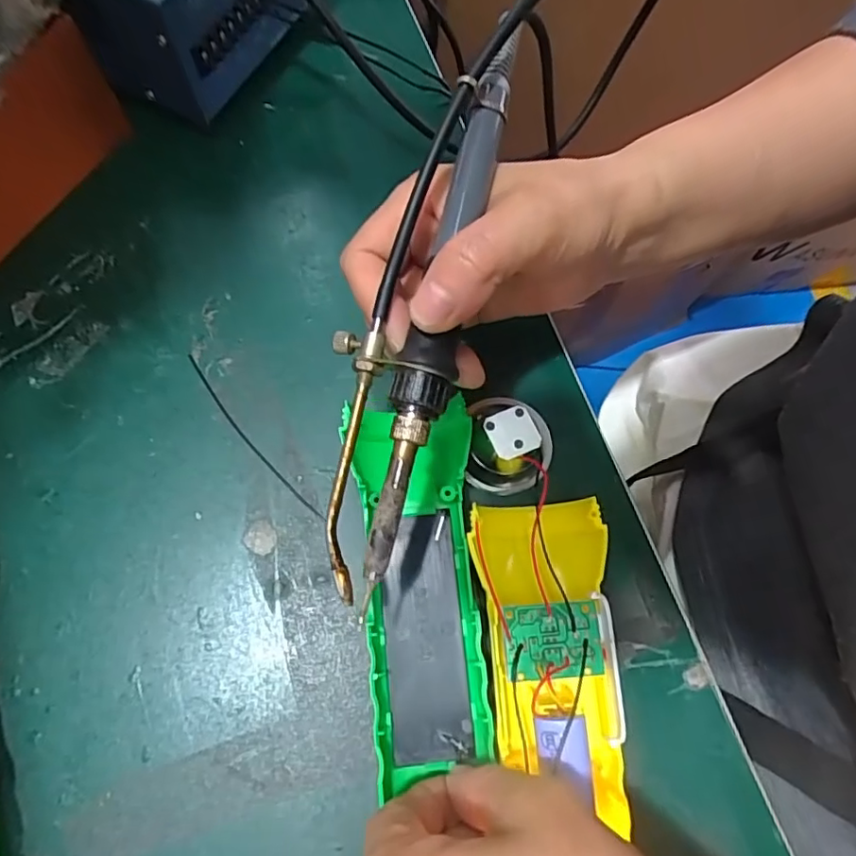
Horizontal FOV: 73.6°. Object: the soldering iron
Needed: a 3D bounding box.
[{"bbox_3d":[-0.007,-0.039,0.192,0.038,0.020,0.188,14,84,3],"label":"soldering iron"}]

